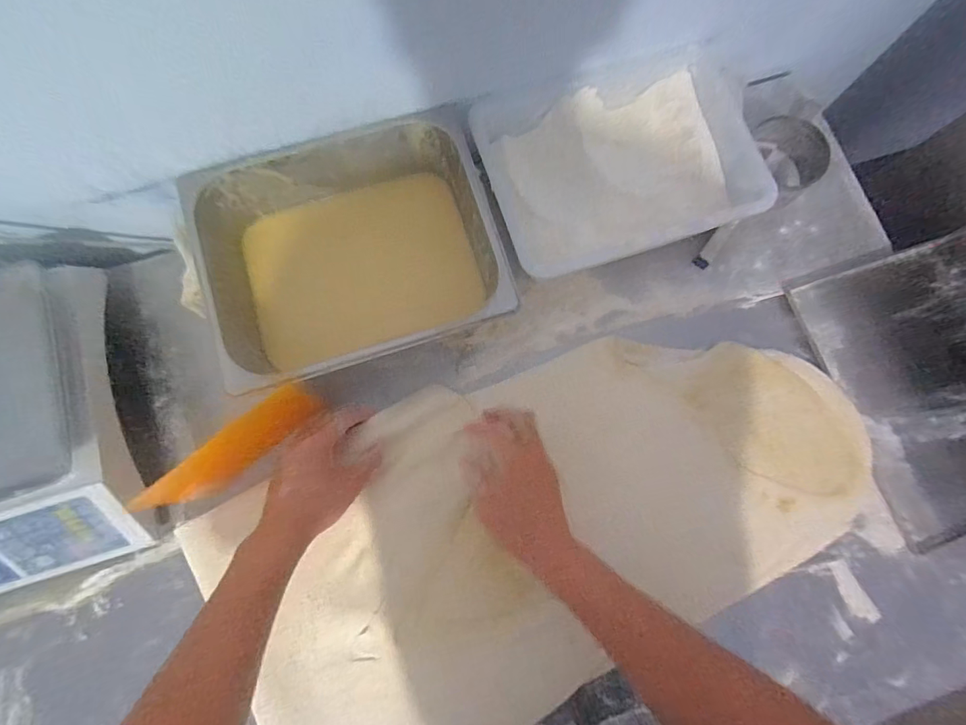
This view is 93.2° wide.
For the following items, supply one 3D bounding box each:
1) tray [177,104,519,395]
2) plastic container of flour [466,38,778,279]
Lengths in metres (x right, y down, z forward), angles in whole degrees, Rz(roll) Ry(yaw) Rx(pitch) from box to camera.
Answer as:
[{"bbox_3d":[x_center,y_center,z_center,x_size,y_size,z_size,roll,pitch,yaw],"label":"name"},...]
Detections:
[{"bbox_3d":[-0.152,-0.128,0.549,0.341,0.098,0.266,-18,80,-4],"label":"tray"},{"bbox_3d":[0.169,-0.252,0.587,0.322,0.083,0.252,-19,80,-4],"label":"plastic container of flour"}]

